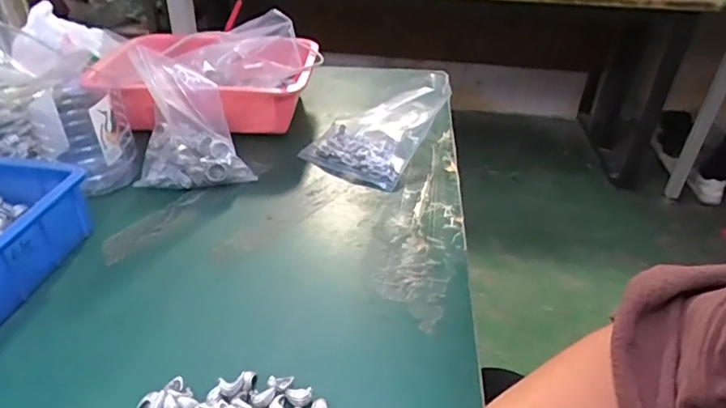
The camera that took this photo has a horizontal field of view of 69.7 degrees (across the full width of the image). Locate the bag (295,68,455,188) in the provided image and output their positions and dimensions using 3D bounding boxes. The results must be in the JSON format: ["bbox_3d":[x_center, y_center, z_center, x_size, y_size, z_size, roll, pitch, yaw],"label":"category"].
[{"bbox_3d":[0.020,-0.109,0.693,0.138,0.083,0.186,19,37,23],"label":"bag"}]

